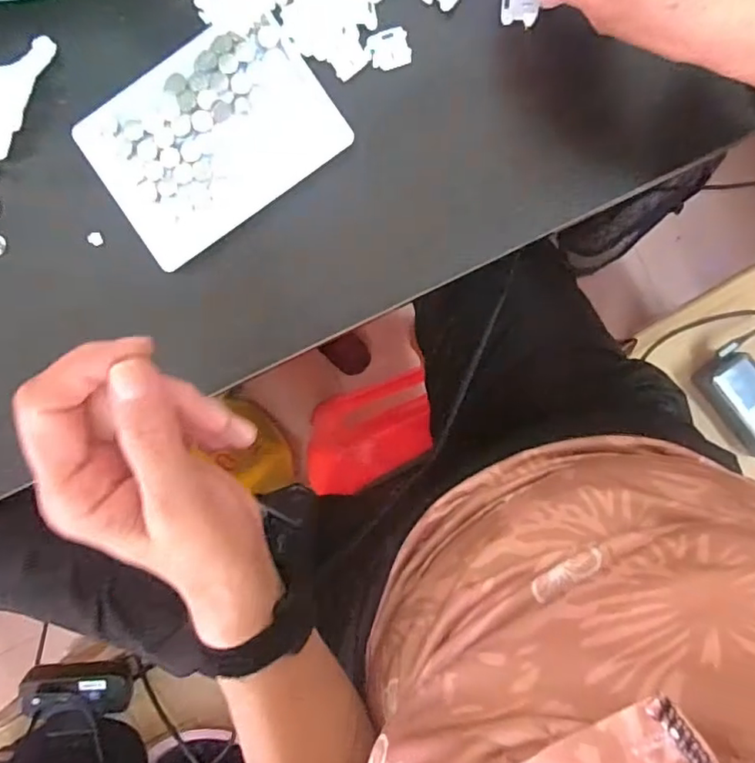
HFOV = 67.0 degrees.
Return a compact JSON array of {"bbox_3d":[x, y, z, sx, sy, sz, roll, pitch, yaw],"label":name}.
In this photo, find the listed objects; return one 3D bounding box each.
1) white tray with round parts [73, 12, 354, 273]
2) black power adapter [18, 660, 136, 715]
[{"bbox_3d":[-0.092,-0.139,0.319,0.130,0.008,0.097,-34,90,3],"label":"white tray with round parts"},{"bbox_3d":[-0.302,0.307,0.572,0.101,0.023,0.048,7,92,-16],"label":"black power adapter"}]

